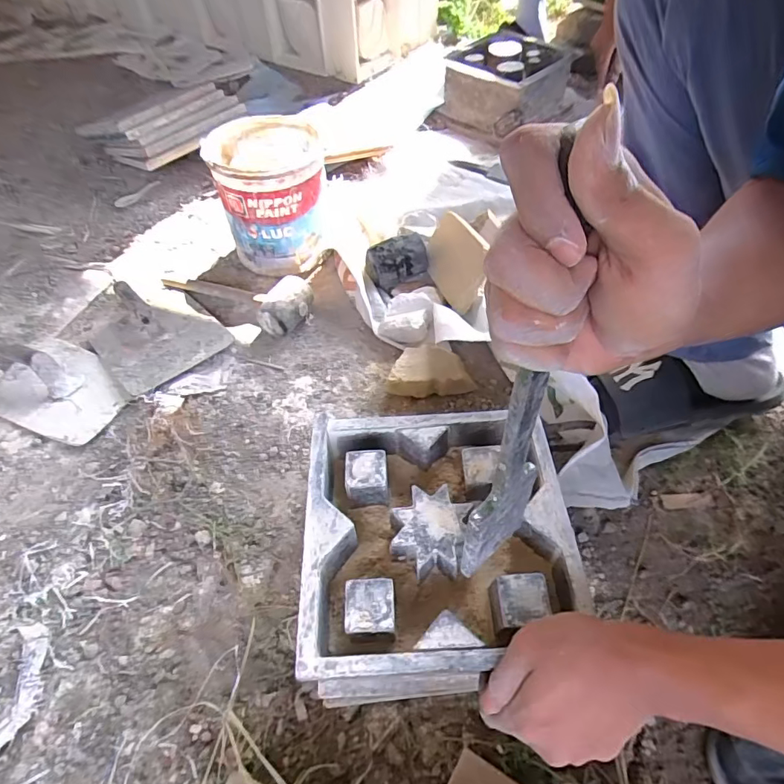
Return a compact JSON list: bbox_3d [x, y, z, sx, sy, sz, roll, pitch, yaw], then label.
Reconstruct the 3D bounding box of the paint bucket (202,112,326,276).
[{"bbox_3d":[-0.201,-0.333,0.813,0.167,0.180,0.182,-2,53,3],"label":"paint bucket"}]

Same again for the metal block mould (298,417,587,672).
[{"bbox_3d":[0.040,0.128,0.435,0.223,0.067,0.222,-4,54,2],"label":"metal block mould"}]

